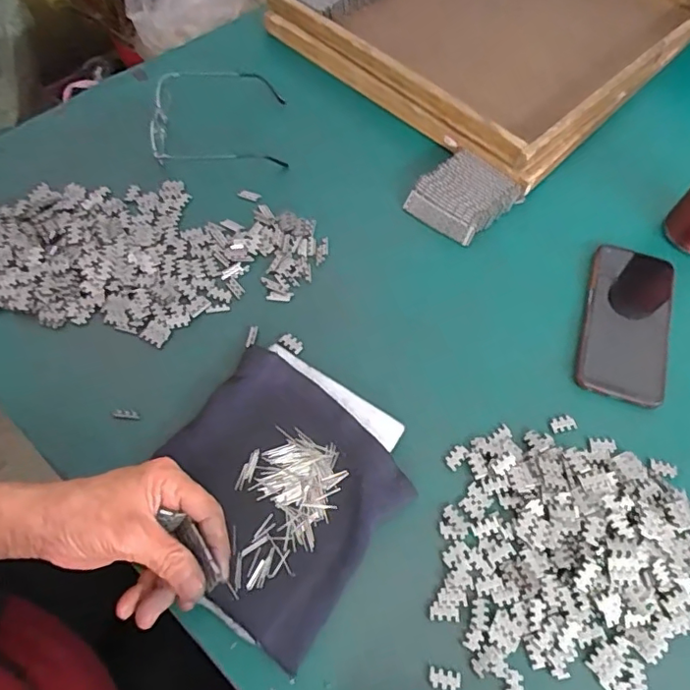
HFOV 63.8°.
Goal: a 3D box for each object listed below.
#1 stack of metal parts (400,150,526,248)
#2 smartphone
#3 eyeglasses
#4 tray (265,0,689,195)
[{"bbox_3d":[0.124,-0.155,0.576,0.100,0.020,0.081,-41,82,-10],"label":"stack of metal parts"},{"bbox_3d":[0.268,-0.023,0.528,0.078,0.014,0.164,17,62,6],"label":"smartphone"},{"bbox_3d":[-0.139,-0.249,0.616,0.142,0.029,0.139,-3,62,-5],"label":"eyeglasses"},{"bbox_3d":[0.180,-0.418,0.708,0.407,0.068,0.398,42,67,18],"label":"tray"}]

